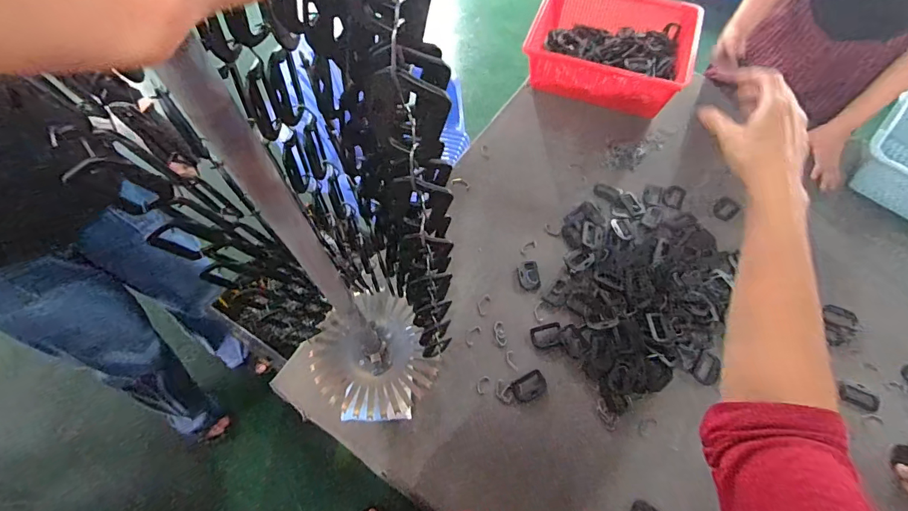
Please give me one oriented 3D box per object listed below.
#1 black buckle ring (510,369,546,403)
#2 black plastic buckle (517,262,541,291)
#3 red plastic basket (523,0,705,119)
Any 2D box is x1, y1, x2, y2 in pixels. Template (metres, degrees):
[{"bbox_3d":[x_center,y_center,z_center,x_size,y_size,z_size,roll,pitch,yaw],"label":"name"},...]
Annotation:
[{"bbox_3d":[0.135,0.234,0.792,0.061,0.006,0.042,-24,64,-12],"label":"black buckle ring"},{"bbox_3d":[0.150,0.040,0.888,0.042,0.012,0.060,-6,62,-3],"label":"black plastic buckle"},{"bbox_3d":[0.395,-0.544,1.118,0.393,0.109,0.337,19,64,10],"label":"red plastic basket"}]

